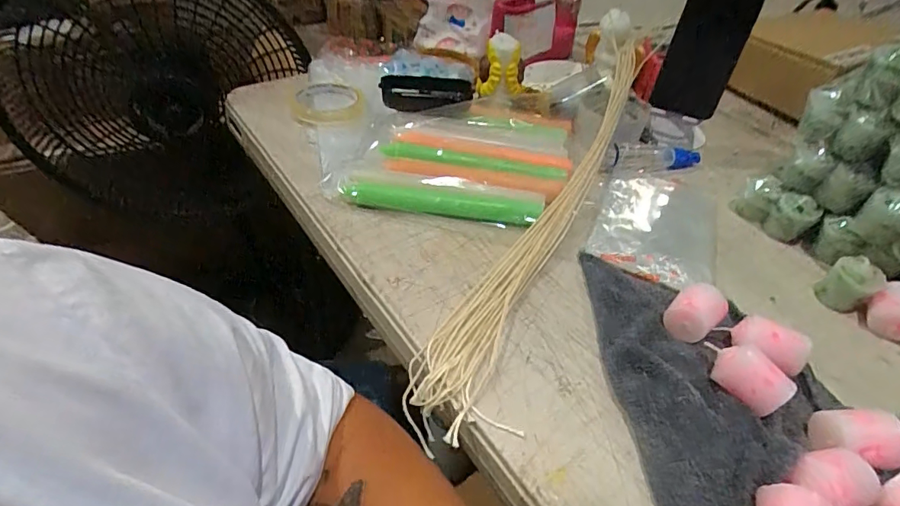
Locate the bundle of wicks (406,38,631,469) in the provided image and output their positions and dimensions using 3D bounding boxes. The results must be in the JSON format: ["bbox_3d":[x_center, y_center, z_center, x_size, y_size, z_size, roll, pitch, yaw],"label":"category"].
[{"bbox_3d":[0.102,-0.062,0.495,0.088,0.029,0.544,15,52,17],"label":"bundle of wicks"}]

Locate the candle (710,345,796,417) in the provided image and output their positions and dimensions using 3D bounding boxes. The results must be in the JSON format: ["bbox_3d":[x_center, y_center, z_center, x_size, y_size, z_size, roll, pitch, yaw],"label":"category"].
[{"bbox_3d":[0.218,0.093,0.352,0.030,0.032,0.049,-21,49,-24],"label":"candle"}]

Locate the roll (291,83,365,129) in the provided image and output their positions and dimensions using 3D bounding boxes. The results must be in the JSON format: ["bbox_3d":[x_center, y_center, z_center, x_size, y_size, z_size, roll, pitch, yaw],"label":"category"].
[{"bbox_3d":[-0.153,-0.192,0.613,0.089,0.022,0.102,1,44,-3],"label":"roll"}]

